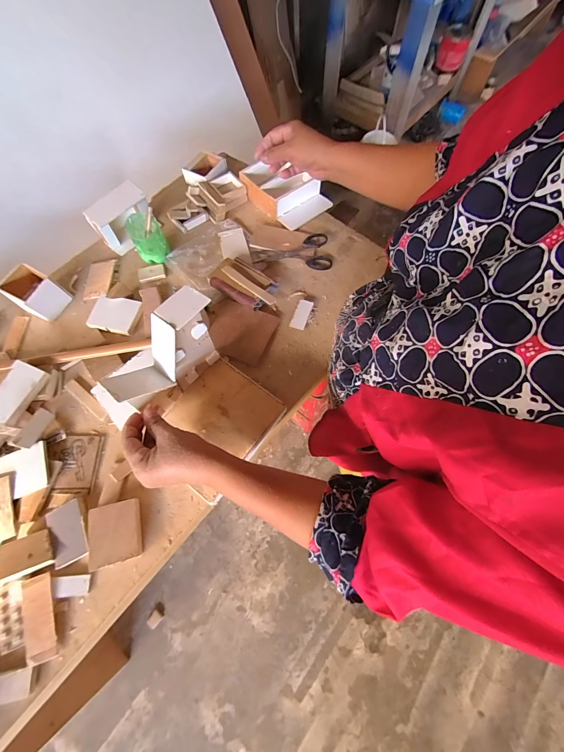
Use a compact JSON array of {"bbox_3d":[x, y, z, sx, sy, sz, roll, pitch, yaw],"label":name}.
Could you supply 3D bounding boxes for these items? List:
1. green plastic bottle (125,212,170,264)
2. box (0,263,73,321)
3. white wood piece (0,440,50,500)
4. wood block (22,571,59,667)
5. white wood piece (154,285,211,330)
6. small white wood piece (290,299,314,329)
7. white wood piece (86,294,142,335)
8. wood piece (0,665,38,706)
[{"bbox_3d":[-0.255,-0.260,0.573,0.059,0.071,0.064,-30,71,-11],"label":"green plastic bottle"},{"bbox_3d":[-0.440,-0.148,0.535,0.083,0.061,0.069,30,71,12],"label":"box"},{"bbox_3d":[-0.381,0.140,0.435,0.068,0.006,0.068,-20,72,-9],"label":"white wood piece"},{"bbox_3d":[-0.301,0.299,0.368,0.035,0.004,0.093,-18,72,-11],"label":"wood block"},{"bbox_3d":[-0.118,-0.084,0.354,0.041,0.007,0.053,35,74,14],"label":"white wood piece"},{"bbox_3d":[0.036,-0.112,0.538,0.028,0.012,0.060,19,71,9],"label":"small white wood piece"},{"bbox_3d":[-0.300,-0.112,0.536,0.078,0.016,0.065,15,75,-10],"label":"white wood piece"},{"bbox_3d":[-0.331,0.365,0.345,0.081,0.011,0.027,-14,70,-3],"label":"wood piece"}]

